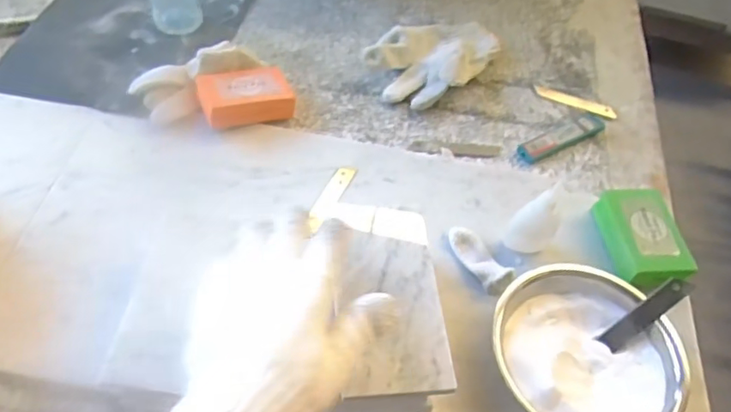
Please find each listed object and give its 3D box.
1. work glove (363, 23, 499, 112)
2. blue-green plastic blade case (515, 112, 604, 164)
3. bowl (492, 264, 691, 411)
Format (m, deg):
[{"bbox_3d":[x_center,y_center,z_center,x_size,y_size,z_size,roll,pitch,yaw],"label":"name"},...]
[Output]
[{"bbox_3d":[0.087,-0.181,0.691,0.182,0.033,0.112,-36,65,-27],"label":"work glove"},{"bbox_3d":[0.215,-0.075,0.641,0.111,0.012,0.030,-24,60,-21],"label":"blue-green plastic blade case"},{"bbox_3d":[0.175,0.122,0.472,0.138,0.047,0.144,3,54,-4],"label":"bowl"}]

